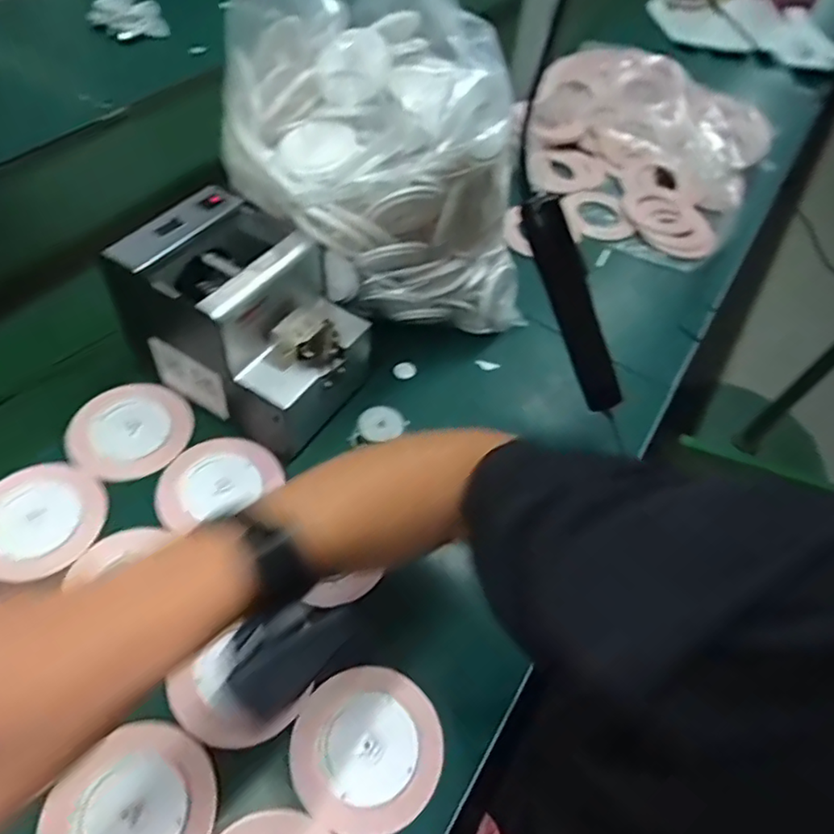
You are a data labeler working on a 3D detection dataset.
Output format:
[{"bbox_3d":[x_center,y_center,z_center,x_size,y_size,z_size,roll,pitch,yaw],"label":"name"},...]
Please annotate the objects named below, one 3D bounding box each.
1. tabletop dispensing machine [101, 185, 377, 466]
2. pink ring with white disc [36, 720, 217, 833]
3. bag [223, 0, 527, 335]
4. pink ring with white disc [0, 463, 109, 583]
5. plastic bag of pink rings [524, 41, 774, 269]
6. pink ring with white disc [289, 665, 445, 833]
[{"bbox_3d":[-0.147,-0.083,0.533,0.183,0.138,0.131,26,54,11],"label":"tabletop dispensing machine"},{"bbox_3d":[-0.177,0.248,0.374,0.093,0.013,0.099,4,52,-5],"label":"pink ring with white disc"},{"bbox_3d":[-0.020,-0.222,0.520,0.253,0.320,0.155,14,52,4],"label":"bag"},{"bbox_3d":[-0.302,0.081,0.479,0.100,0.012,0.098,4,52,-5],"label":"pink ring with white disc"},{"bbox_3d":[0.326,-0.398,0.884,0.311,0.125,0.390,27,54,13],"label":"plastic bag of pink rings"},{"bbox_3d":[-0.034,0.224,0.413,0.099,0.008,0.098,4,52,-5],"label":"pink ring with white disc"}]

